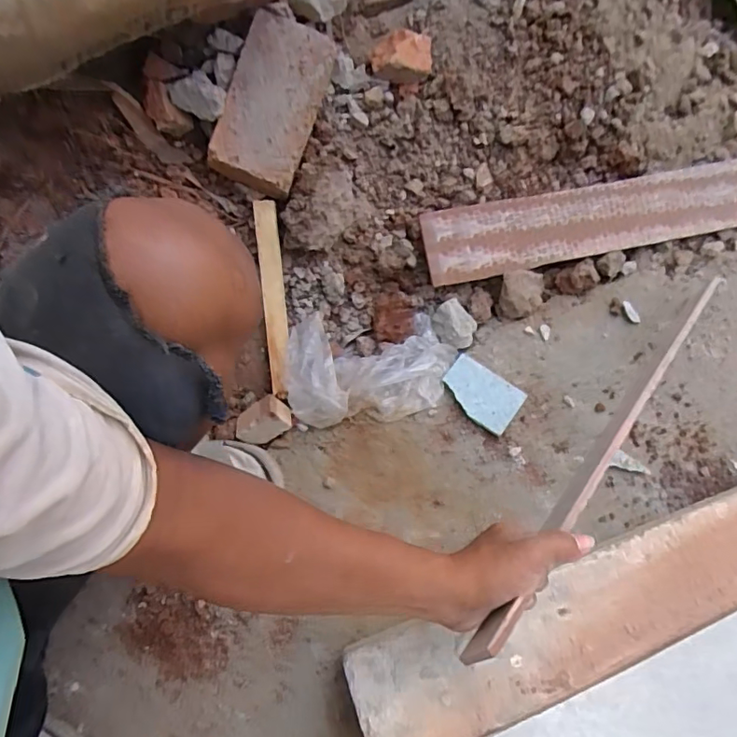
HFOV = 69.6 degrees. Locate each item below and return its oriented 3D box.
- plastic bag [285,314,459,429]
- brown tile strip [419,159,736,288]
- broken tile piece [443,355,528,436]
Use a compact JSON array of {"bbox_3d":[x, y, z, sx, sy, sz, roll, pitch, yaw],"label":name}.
[{"bbox_3d":[0.007,-0.005,0.676,0.220,0.063,0.129,-9,66,-4],"label":"plastic bag"},{"bbox_3d":[0.362,-0.218,0.746,0.581,0.015,0.098,-12,91,-7],"label":"brown tile strip"},{"bbox_3d":[0.145,0.032,0.683,0.098,0.017,0.068,35,71,11],"label":"broken tile piece"}]

